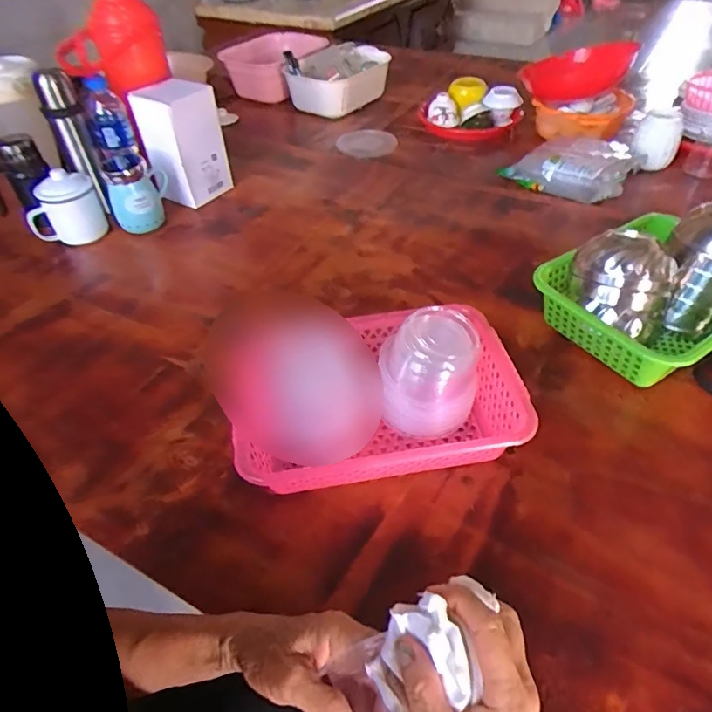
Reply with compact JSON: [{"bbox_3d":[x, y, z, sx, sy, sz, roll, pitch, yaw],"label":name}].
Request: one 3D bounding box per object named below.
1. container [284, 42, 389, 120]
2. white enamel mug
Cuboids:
[{"bbox_3d":[-0.043,-0.770,1.422,0.180,0.128,0.263,34,54,31],"label":"container"},{"bbox_3d":[-0.526,-0.265,0.920,0.101,0.116,0.086,5,44,7],"label":"white enamel mug"}]

